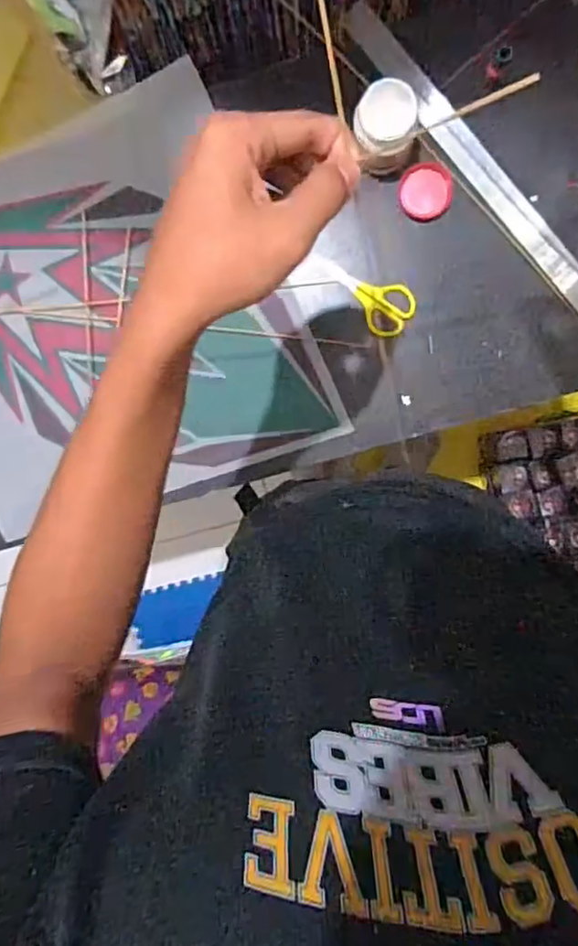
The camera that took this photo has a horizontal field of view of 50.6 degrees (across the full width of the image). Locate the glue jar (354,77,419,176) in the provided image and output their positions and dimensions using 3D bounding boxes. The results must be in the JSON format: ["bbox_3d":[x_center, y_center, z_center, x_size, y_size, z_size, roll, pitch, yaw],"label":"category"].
[{"bbox_3d":[0.092,-0.317,0.573,0.061,0.082,0.055,16,98,2],"label":"glue jar"}]

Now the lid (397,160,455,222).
[{"bbox_3d":[0.137,-0.282,0.615,0.053,0.010,0.053,0,97,4],"label":"lid"}]

